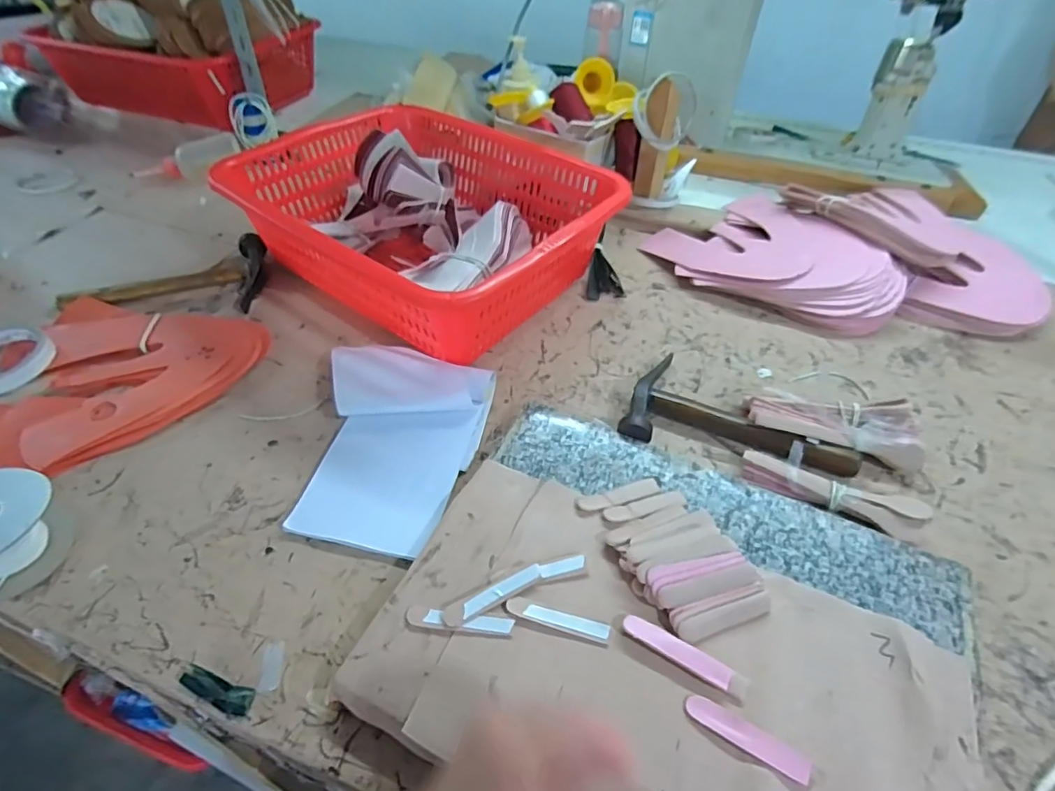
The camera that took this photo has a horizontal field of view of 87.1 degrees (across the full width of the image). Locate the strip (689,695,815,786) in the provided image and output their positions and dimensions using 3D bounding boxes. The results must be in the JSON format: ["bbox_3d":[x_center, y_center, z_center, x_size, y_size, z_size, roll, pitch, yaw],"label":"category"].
[{"bbox_3d":[0.142,0.220,0.358,0.078,0.004,0.016,25,51,20],"label":"strip"}]

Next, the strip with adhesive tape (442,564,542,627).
[{"bbox_3d":[-0.025,0.152,0.418,0.080,0.008,0.014,-20,51,-20],"label":"strip with adhesive tape"}]

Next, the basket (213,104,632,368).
[{"bbox_3d":[-0.124,-0.219,0.708,0.421,0.145,0.336,27,51,21],"label":"basket"}]

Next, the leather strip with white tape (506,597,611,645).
[{"bbox_3d":[0.022,0.164,0.408,0.076,0.004,0.015,13,48,10],"label":"leather strip with white tape"}]

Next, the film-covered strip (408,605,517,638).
[{"bbox_3d":[-0.049,0.165,0.405,0.077,0.004,0.015,6,47,4],"label":"film-covered strip"}]

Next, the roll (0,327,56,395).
[{"bbox_3d":[-0.566,-0.039,0.600,0.089,0.020,0.089,1,47,-1],"label":"roll"}]

